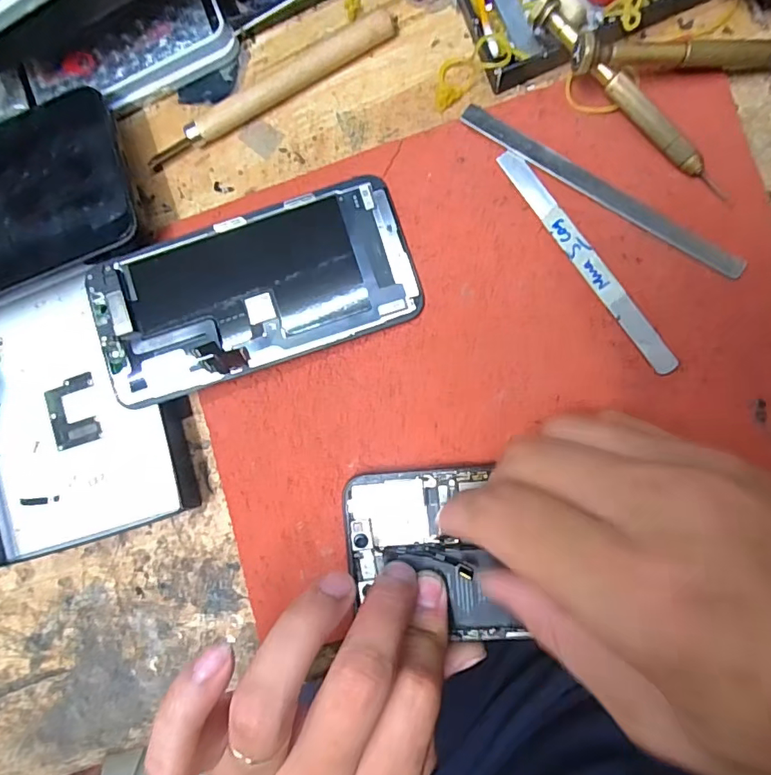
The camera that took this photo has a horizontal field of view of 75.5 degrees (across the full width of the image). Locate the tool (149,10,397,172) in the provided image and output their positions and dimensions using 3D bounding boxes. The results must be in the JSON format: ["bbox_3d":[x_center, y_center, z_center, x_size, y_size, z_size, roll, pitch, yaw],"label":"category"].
[{"bbox_3d":[-0.054,-0.135,0.229,0.128,0.012,0.009,-26,85,6],"label":"tool"}]

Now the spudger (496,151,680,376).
[{"bbox_3d":[0.083,-0.053,0.206,0.009,0.004,0.112,-35,84,5],"label":"spudger"}]

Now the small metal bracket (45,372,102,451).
[{"bbox_3d":[-0.152,0.012,0.243,0.026,0.004,0.033,-11,87,7],"label":"small metal bracket"}]

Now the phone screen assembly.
[{"bbox_3d":[-0.057,-0.043,0.219,0.138,0.008,0.067,-18,86,0],"label":"phone screen assembly"}]

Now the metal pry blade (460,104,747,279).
[{"bbox_3d":[0.088,-0.082,0.206,0.129,0.004,0.009,35,93,7],"label":"metal pry blade"}]

